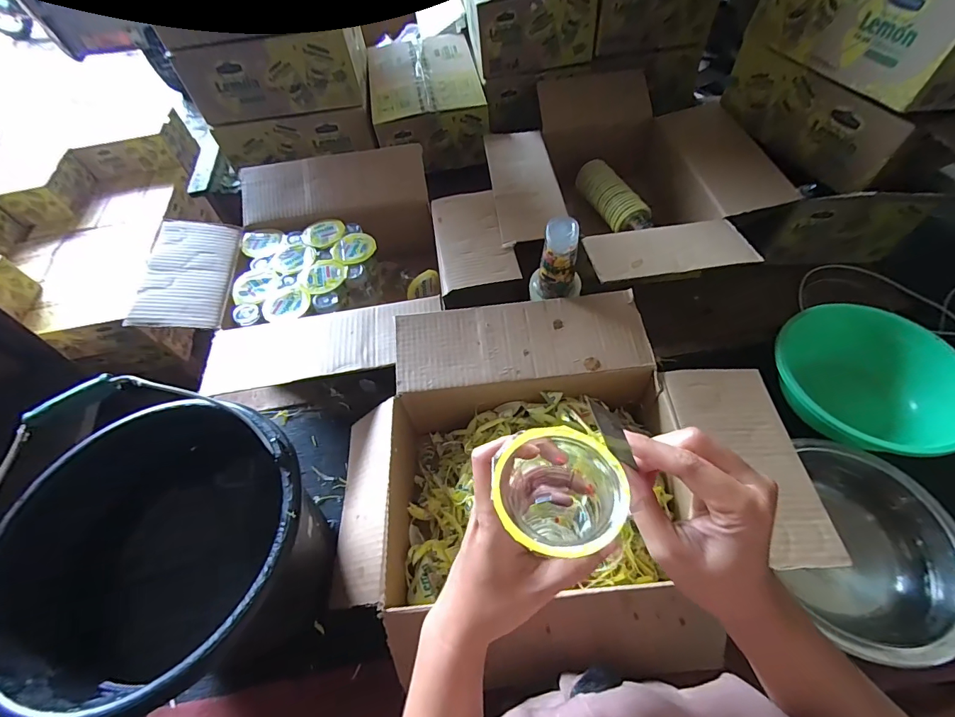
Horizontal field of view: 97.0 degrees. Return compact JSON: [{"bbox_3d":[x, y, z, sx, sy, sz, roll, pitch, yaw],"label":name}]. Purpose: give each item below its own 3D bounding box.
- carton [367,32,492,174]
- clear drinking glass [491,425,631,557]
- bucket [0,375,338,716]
[{"bbox_3d":[-0.118,-0.597,0.984,0.234,0.130,0.330,-10,57,-2],"label":"carton"},{"bbox_3d":[0.049,0.094,0.273,0.070,0.101,0.072,-2,57,3],"label":"clear drinking glass"},{"bbox_3d":[-0.298,0.217,0.472,0.273,0.288,0.251,-2,57,3],"label":"bucket"}]

